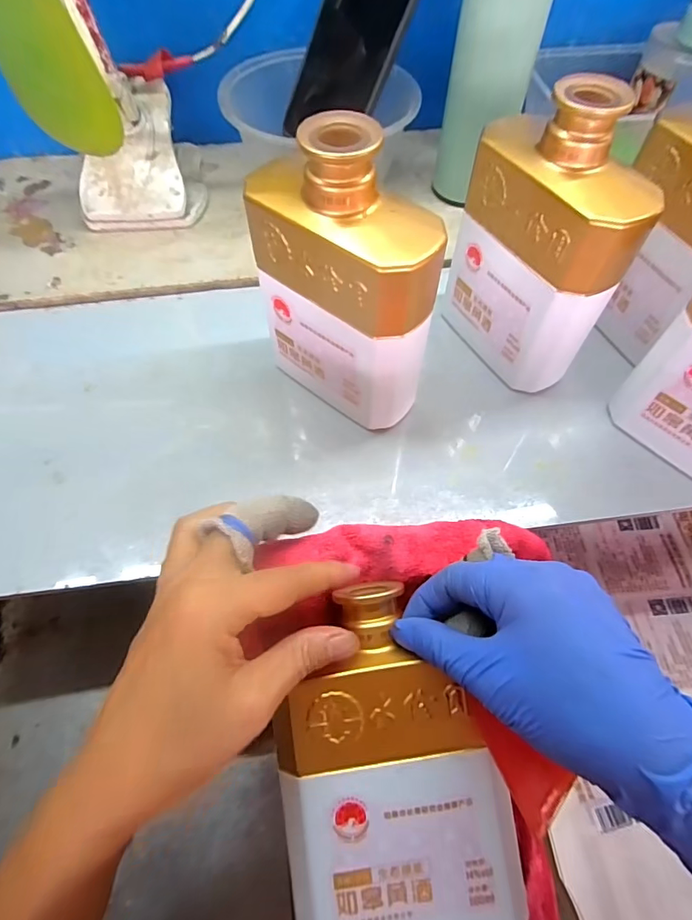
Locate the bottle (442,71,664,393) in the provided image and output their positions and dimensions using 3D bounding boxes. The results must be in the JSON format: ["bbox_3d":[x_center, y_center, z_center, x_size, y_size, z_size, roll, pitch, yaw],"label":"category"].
[{"bbox_3d":[0.120,-0.129,0.291,0.050,0.153,0.107,-24,66,-13],"label":"bottle"}]

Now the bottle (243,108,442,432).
[{"bbox_3d":[-0.002,-0.095,0.270,0.107,0.155,0.050,35,67,15],"label":"bottle"}]

